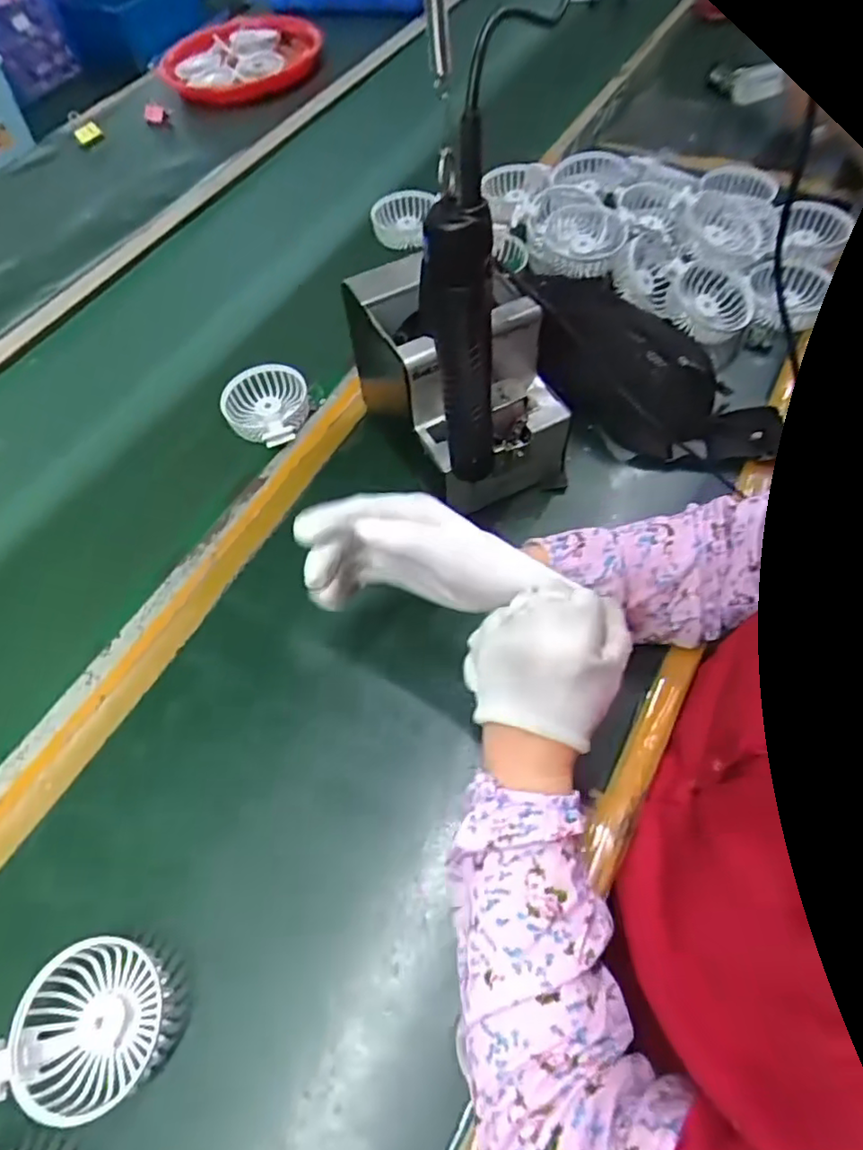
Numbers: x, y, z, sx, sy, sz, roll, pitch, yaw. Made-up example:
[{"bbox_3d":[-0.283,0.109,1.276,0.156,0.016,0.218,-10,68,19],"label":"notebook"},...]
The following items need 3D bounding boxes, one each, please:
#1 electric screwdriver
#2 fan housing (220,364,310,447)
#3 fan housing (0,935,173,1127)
[{"bbox_3d":[0.020,-0.148,0.393,0.038,0.227,0.030,-5,59,2],"label":"electric screwdriver"},{"bbox_3d":[-0.169,-0.180,0.653,0.101,0.030,0.085,32,67,21],"label":"fan housing"},{"bbox_3d":[-0.214,0.277,0.382,0.093,0.025,0.087,-2,59,3],"label":"fan housing"}]

